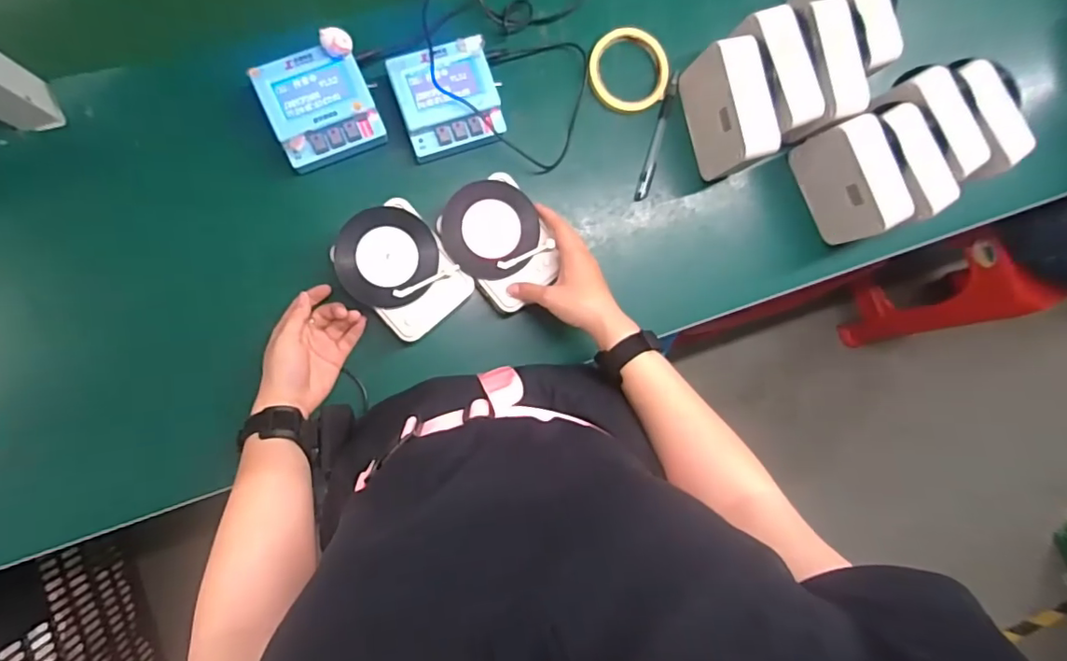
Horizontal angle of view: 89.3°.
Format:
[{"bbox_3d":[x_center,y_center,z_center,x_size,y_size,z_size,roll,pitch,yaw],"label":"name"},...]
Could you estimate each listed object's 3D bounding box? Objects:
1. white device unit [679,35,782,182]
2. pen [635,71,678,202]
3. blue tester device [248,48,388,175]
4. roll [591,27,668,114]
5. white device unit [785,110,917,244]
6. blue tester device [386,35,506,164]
[{"bbox_3d":[0.216,-0.240,0.602,0.052,0.100,0.129,-16,91,-8],"label":"white device unit"},{"bbox_3d":[0.147,-0.229,0.636,0.016,0.008,0.155,16,87,-9],"label":"pen"},{"bbox_3d":[-0.215,-0.227,0.549,0.100,0.032,0.099,-22,92,-8],"label":"blue tester device"},{"bbox_3d":[0.112,-0.300,0.626,0.094,0.018,0.092,0,89,-8],"label":"roll"},{"bbox_3d":[0.359,-0.171,0.626,0.047,0.113,0.125,-31,93,-8],"label":"white device unit"},{"bbox_3d":[-0.092,-0.243,0.579,0.102,0.050,0.098,-19,92,-8],"label":"blue tester device"}]

